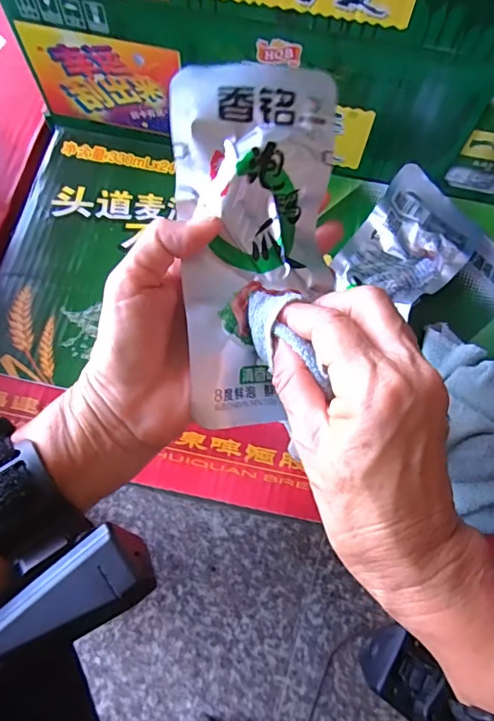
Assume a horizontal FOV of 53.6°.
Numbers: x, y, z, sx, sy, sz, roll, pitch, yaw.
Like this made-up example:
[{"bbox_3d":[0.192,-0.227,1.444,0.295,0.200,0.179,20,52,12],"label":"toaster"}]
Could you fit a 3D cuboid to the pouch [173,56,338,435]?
[{"bbox_3d":[0.004,-0.057,0.250,0.080,0.016,0.176,-1,93,-13],"label":"pouch"}]

